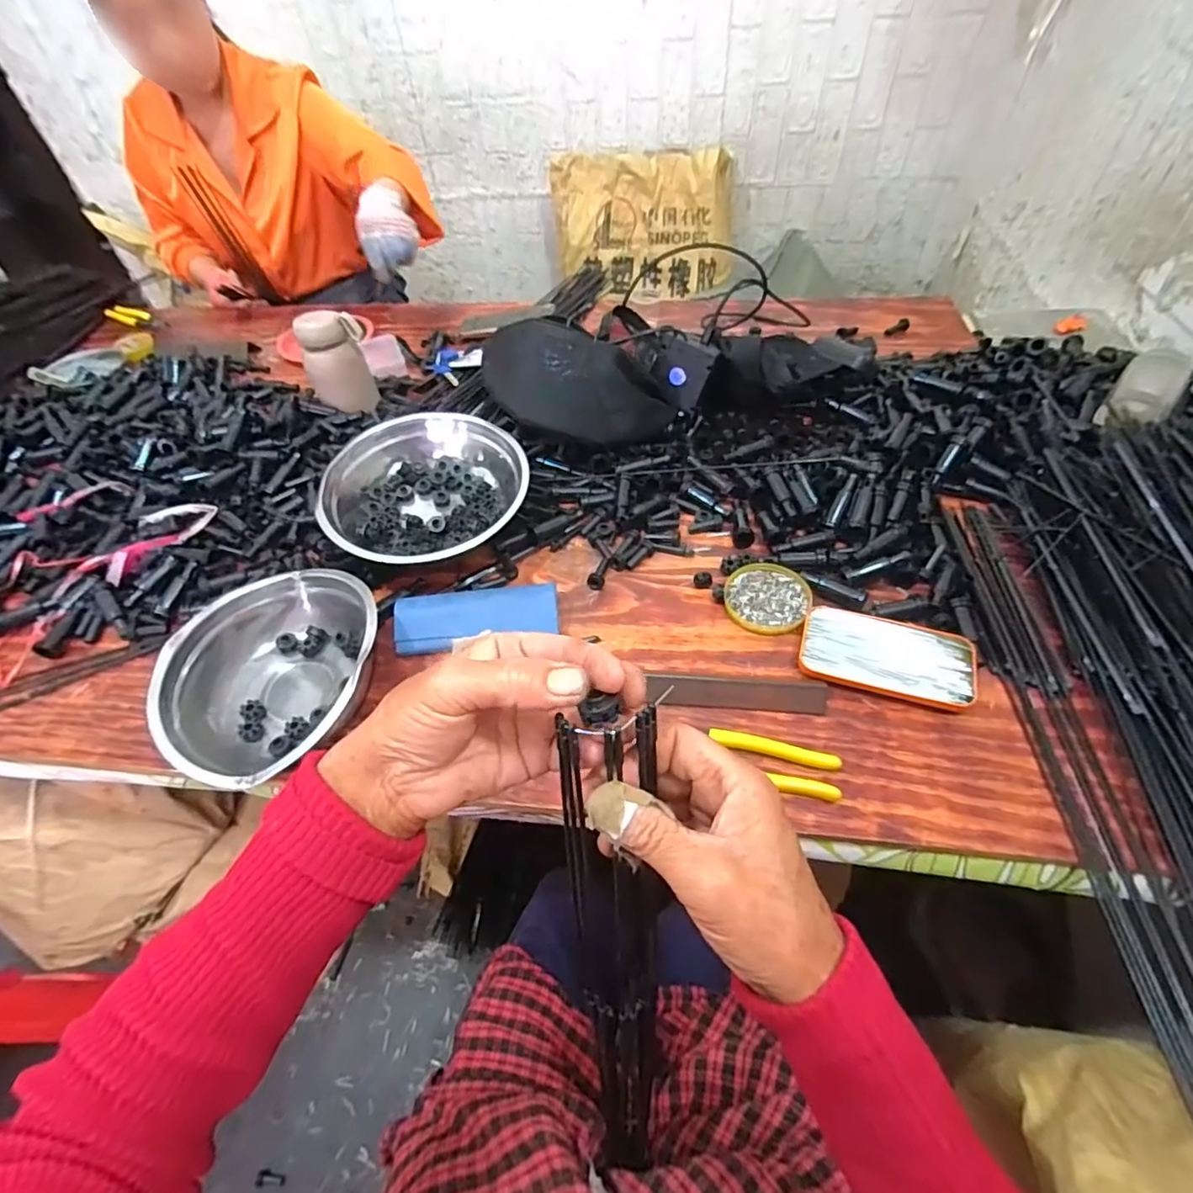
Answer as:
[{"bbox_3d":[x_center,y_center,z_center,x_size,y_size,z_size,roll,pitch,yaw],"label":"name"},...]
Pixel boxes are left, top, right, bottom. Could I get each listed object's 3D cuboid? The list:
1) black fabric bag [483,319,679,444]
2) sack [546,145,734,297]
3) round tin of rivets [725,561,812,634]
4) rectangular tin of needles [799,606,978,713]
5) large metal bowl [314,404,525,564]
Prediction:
[{"bbox_3d":[-0.023,-0.253,0.706,0.241,0.118,0.053,20,19,-6],"label":"black fabric bag"},{"bbox_3d":[0.119,-0.961,1.507,0.463,0.310,0.177,0,50,4],"label":"sack"},{"bbox_3d":[0.173,0.000,0.586,0.082,0.014,0.081,-2,50,3],"label":"round tin of rivets"},{"bbox_3d":[0.262,0.052,0.527,0.142,0.017,0.079,13,53,15],"label":"rectangular tin of needles"},{"bbox_3d":[-0.189,-0.119,0.667,0.214,0.082,0.214,-15,69,-2],"label":"large metal bowl"}]

